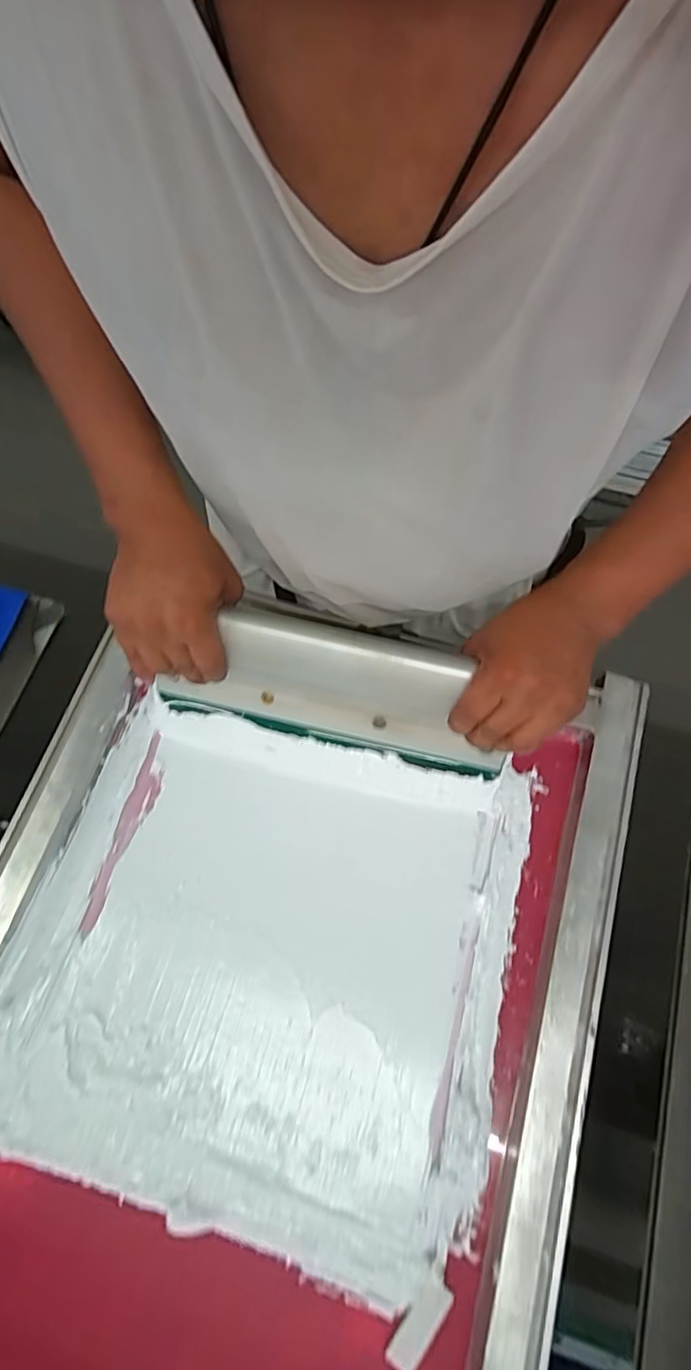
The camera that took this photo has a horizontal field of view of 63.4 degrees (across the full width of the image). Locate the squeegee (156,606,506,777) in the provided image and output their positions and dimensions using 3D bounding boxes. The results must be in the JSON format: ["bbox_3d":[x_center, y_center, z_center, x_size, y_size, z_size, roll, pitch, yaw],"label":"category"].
[{"bbox_3d":[-0.011,0.003,0.450,0.278,0.120,0.030,13,38,4],"label":"squeegee"}]

